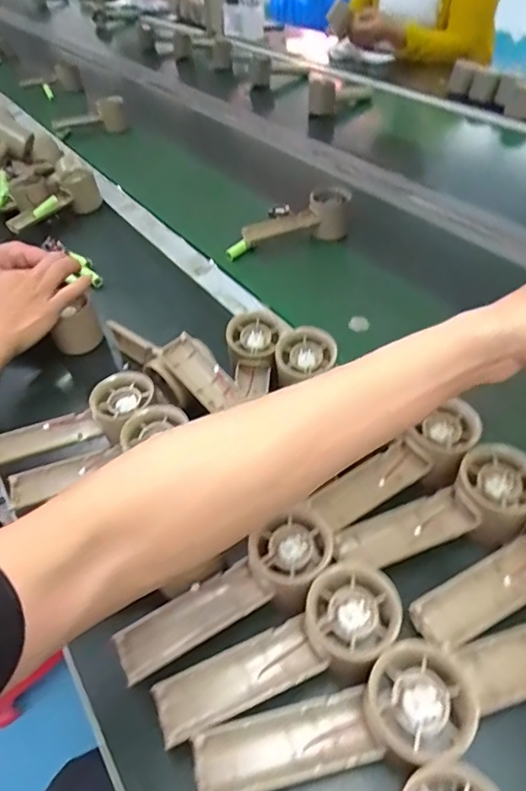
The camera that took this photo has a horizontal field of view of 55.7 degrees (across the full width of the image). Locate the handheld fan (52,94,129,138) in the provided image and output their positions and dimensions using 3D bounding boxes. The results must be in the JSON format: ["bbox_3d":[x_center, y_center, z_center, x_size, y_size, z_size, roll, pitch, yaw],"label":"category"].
[{"bbox_3d":[-0.377,-0.598,1.079,0.158,0.059,0.062,-16,47,-9],"label":"handheld fan"}]

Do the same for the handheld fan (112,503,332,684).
[{"bbox_3d":[-0.018,0.132,0.333,0.163,0.025,0.054,-29,50,-20],"label":"handheld fan"}]

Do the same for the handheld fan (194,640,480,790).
[{"bbox_3d":[0.040,0.187,0.274,0.155,0.029,0.052,-15,47,-8],"label":"handheld fan"}]

